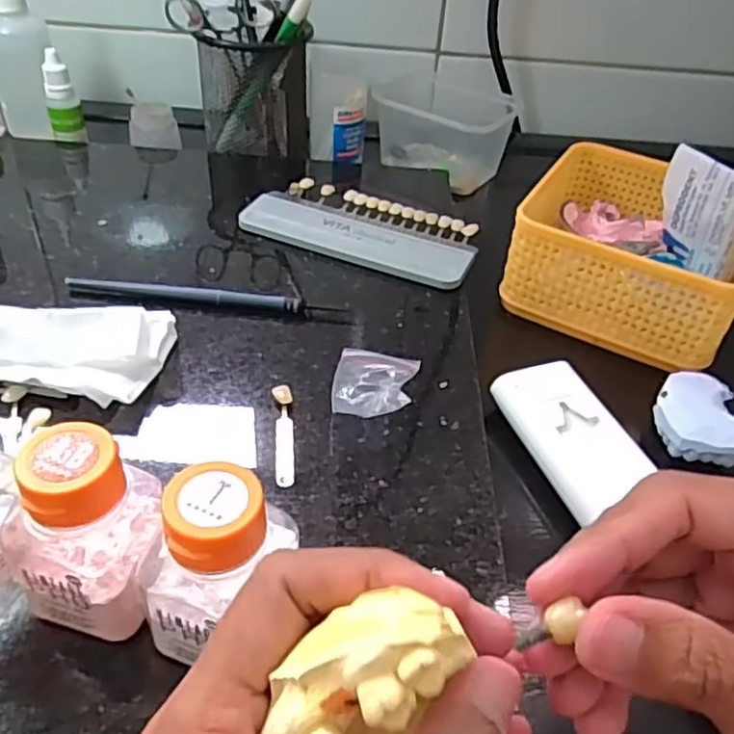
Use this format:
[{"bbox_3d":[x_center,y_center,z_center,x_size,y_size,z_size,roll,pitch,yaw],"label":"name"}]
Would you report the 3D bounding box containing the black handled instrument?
[{"bbox_3d":[-0.088,-0.040,0.379,0.149,0.008,0.011,6,42,0],"label":"black handled instrument"}]

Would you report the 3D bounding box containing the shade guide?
[{"bbox_3d":[-0.004,-0.090,0.440,0.147,0.009,0.073,16,43,11],"label":"shade guide"}]

